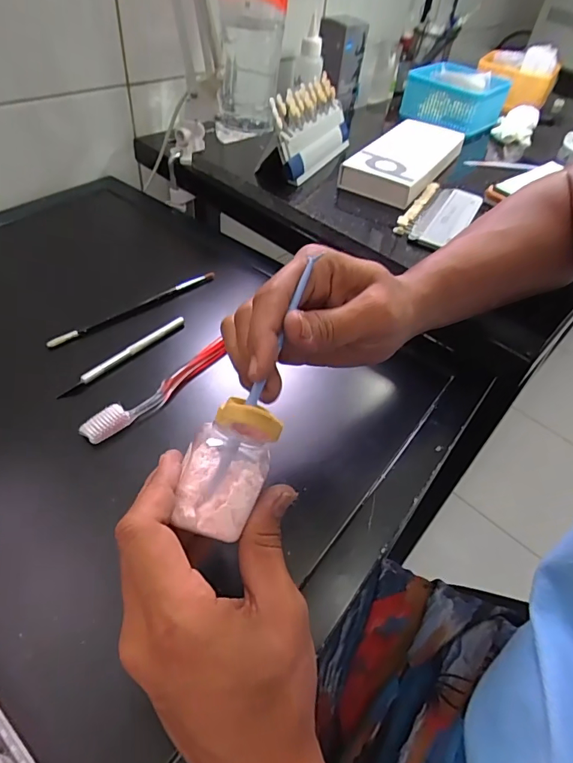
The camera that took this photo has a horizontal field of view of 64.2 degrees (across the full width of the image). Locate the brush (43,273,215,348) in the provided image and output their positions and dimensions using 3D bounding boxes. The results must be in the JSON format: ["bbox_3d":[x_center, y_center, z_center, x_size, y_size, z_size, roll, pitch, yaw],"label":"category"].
[{"bbox_3d":[-0.153,-0.078,0.478,0.008,0.014,0.192,38,53,26],"label":"brush"}]

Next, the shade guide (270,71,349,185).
[{"bbox_3d":[0.037,-0.325,0.575,0.046,0.082,0.178,22,48,13],"label":"shade guide"}]

